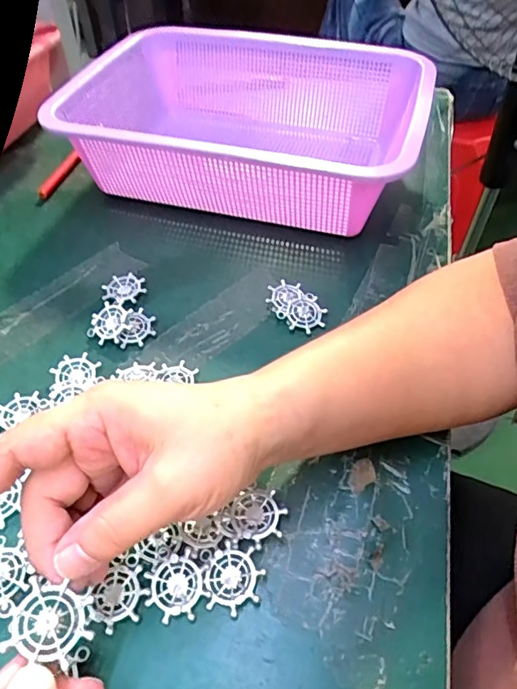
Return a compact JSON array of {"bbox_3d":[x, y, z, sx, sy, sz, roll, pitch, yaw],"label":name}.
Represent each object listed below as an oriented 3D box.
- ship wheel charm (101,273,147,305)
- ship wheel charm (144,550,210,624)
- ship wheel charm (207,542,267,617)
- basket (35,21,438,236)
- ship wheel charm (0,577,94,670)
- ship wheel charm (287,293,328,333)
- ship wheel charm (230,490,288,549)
[{"bbox_3d":[-0.102,-0.042,0.392,0.032,0.005,0.031,-1,50,1],"label":"ship wheel charm"},{"bbox_3d":[-0.040,0.119,0.250,0.027,0.004,0.028,-22,53,-16],"label":"ship wheel charm"},{"bbox_3d":[-0.012,0.115,0.254,0.026,0.007,0.031,12,51,12],"label":"ship wheel charm"},{"bbox_3d":[-0.012,-0.197,0.470,0.277,0.088,0.218,14,52,13],"label":"basket"},{"bbox_3d":[-0.079,0.105,0.191,0.032,0.004,0.025,11,56,-23],"label":"ship wheel charm"},{"bbox_3d":[0.035,-0.023,0.369,0.026,0.006,0.031,9,51,9],"label":"ship wheel charm"},{"bbox_3d":[0.000,0.090,0.269,0.027,0.004,0.027,-3,53,4],"label":"ship wheel charm"}]

